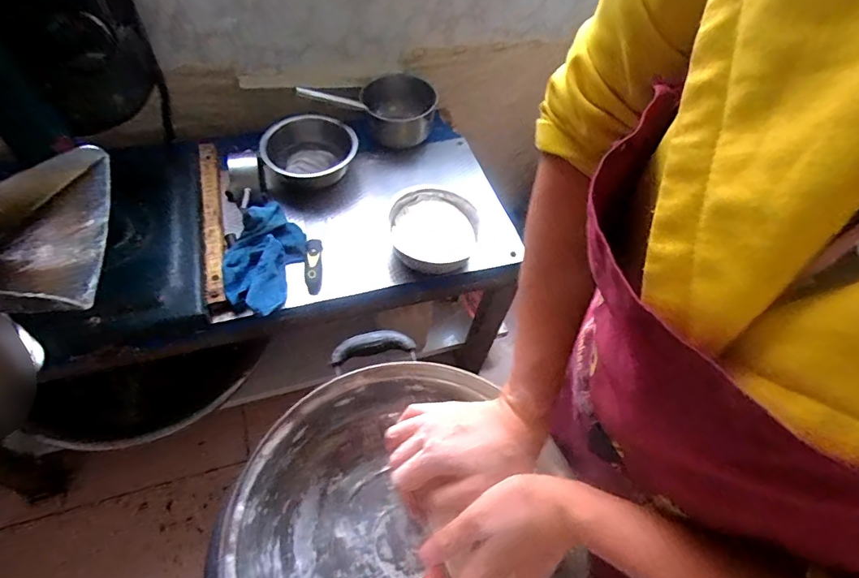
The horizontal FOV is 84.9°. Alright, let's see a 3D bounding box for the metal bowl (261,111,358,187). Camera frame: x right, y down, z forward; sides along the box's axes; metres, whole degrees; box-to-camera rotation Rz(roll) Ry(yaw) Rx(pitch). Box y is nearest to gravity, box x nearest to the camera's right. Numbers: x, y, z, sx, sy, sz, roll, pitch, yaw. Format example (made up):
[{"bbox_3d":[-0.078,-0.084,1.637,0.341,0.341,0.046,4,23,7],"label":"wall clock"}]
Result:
[{"bbox_3d":[-0.237,-0.272,0.950,0.179,0.076,0.179,3,53,-4],"label":"metal bowl"}]

